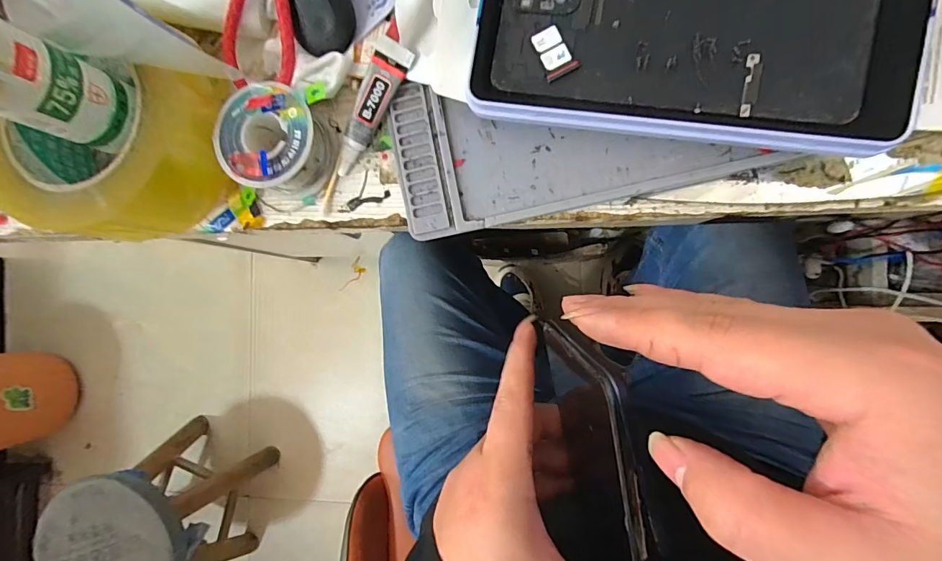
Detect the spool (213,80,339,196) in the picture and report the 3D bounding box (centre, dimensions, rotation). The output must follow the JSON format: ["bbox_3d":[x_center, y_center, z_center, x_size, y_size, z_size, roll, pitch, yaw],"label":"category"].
[{"bbox_3d":[-0.105,-0.075,0.232,0.052,0.035,0.052,0,87,8],"label":"spool"}]

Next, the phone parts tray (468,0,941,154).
[{"bbox_3d":[0.098,-0.124,0.196,0.185,0.022,0.116,9,89,9],"label":"phone parts tray"}]

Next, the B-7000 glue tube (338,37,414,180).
[{"bbox_3d":[-0.054,-0.092,0.233,0.019,0.007,0.073,24,103,-17],"label":"B-7000 glue tube"}]

